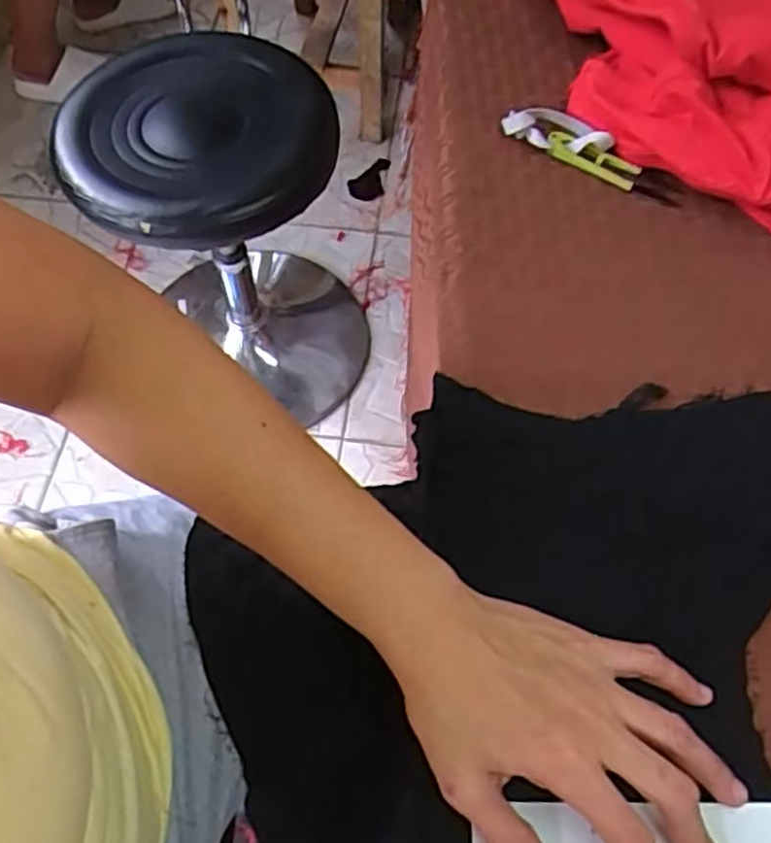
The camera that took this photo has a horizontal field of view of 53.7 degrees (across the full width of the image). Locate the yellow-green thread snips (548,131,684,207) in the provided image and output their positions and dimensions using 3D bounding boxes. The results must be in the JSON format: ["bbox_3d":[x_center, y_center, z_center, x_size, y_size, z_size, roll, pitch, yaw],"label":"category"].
[{"bbox_3d":[0.161,-0.180,0.538,0.097,0.011,0.017,29,66,12],"label":"yellow-green thread snips"}]

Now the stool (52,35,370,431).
[{"bbox_3d":[-0.189,-0.224,1.097,0.305,0.519,0.309,1,63,-2],"label":"stool"}]

